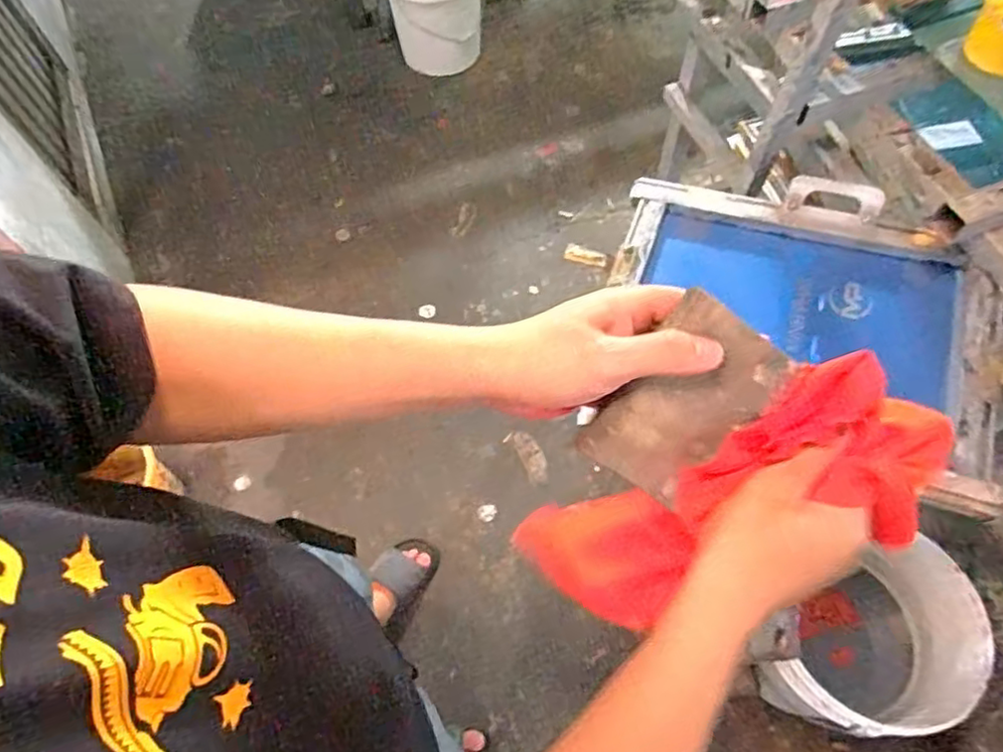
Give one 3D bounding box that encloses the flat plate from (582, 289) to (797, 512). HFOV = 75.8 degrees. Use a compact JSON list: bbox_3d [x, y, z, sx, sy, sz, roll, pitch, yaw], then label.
[{"bbox_3d":[0.107,0.018,0.374,0.076,0.011,0.112,35,98,-11],"label":"flat plate"}]

